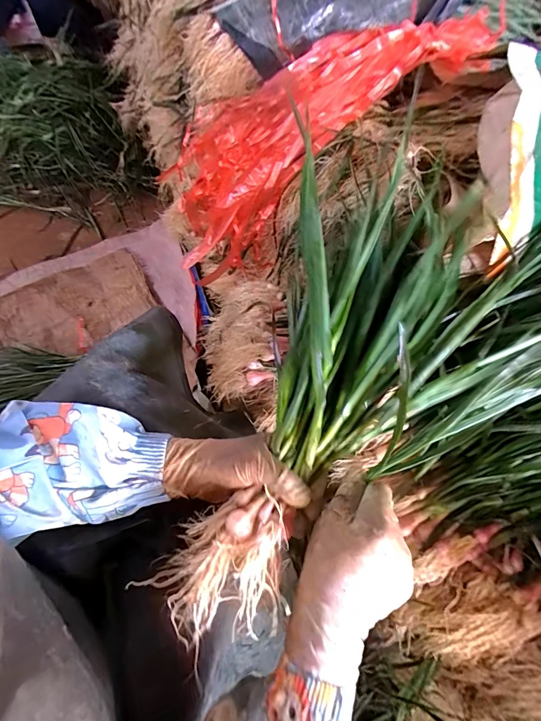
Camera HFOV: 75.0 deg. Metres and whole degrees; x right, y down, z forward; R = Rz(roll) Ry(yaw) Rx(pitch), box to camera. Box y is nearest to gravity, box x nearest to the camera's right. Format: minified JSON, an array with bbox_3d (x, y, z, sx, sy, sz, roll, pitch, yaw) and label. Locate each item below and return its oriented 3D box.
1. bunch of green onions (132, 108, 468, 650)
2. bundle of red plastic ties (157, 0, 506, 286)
[{"bbox_3d":[0.052,-0.025,0.336,0.193,0.081,0.508,26,70,11],"label":"bunch of green onions"},{"bbox_3d":[0.060,-0.362,0.570,0.570,0.188,0.223,-29,65,20],"label":"bundle of red plastic ties"}]

